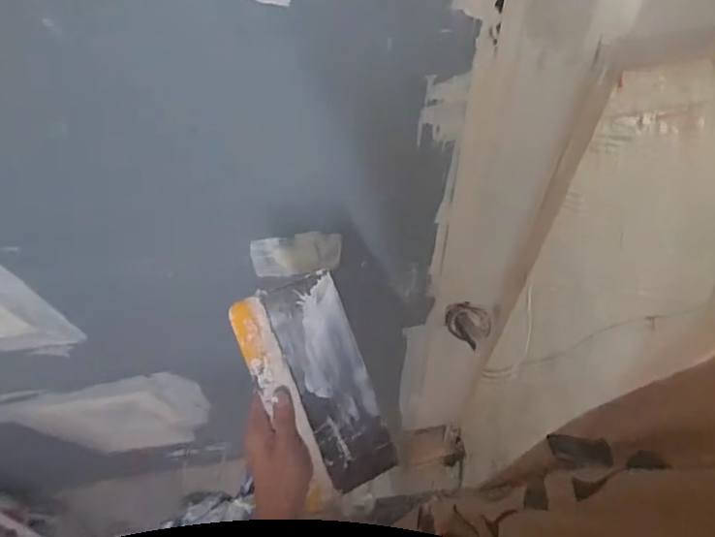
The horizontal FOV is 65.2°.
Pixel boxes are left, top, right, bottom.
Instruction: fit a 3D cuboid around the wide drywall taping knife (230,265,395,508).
[{"bbox_3d":[-0.041,0.131,0.628,0.119,0.028,0.239,-25,95,-9],"label":"wide drywall taping knife"}]

